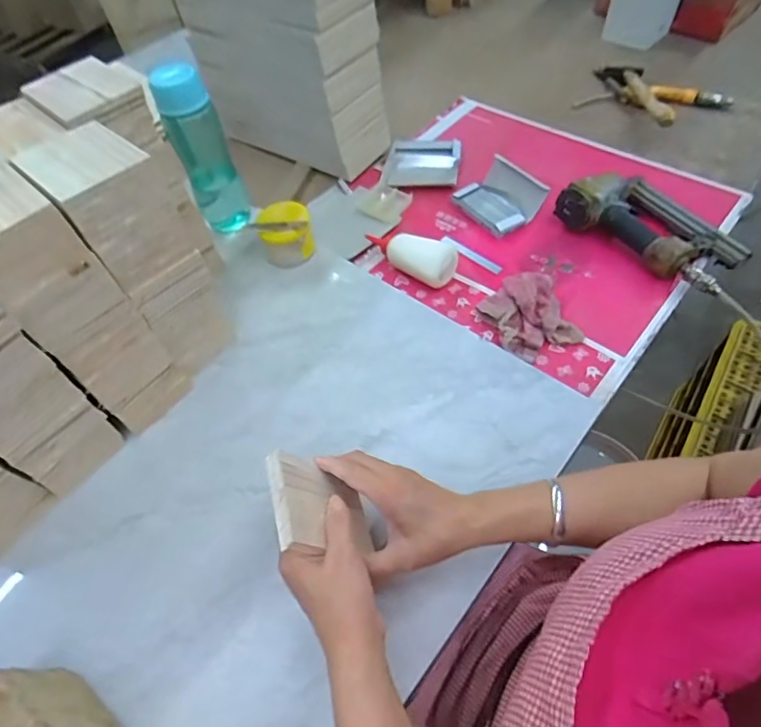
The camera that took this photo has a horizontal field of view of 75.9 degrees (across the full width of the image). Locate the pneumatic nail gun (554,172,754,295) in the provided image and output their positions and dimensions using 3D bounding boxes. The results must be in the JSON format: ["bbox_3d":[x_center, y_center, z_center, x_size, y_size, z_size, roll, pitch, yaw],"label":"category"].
[{"bbox_3d":[0.401,-0.207,0.715,0.144,0.064,0.252,-38,62,-20],"label":"pneumatic nail gun"}]

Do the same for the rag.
[{"bbox_3d":[0.197,-0.066,0.643,0.102,0.034,0.113,-23,57,-12],"label":"rag"}]

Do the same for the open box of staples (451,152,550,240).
[{"bbox_3d":[0.192,-0.272,0.785,0.099,0.046,0.129,-30,59,-16],"label":"open box of staples"}]

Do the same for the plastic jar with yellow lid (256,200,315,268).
[{"bbox_3d":[-0.142,-0.193,0.736,0.078,0.075,0.067,-10,56,-3],"label":"plastic jar with yellow lid"}]

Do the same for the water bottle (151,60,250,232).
[{"bbox_3d":[-0.254,-0.301,0.715,0.073,0.238,0.060,-23,57,-12],"label":"water bottle"}]

